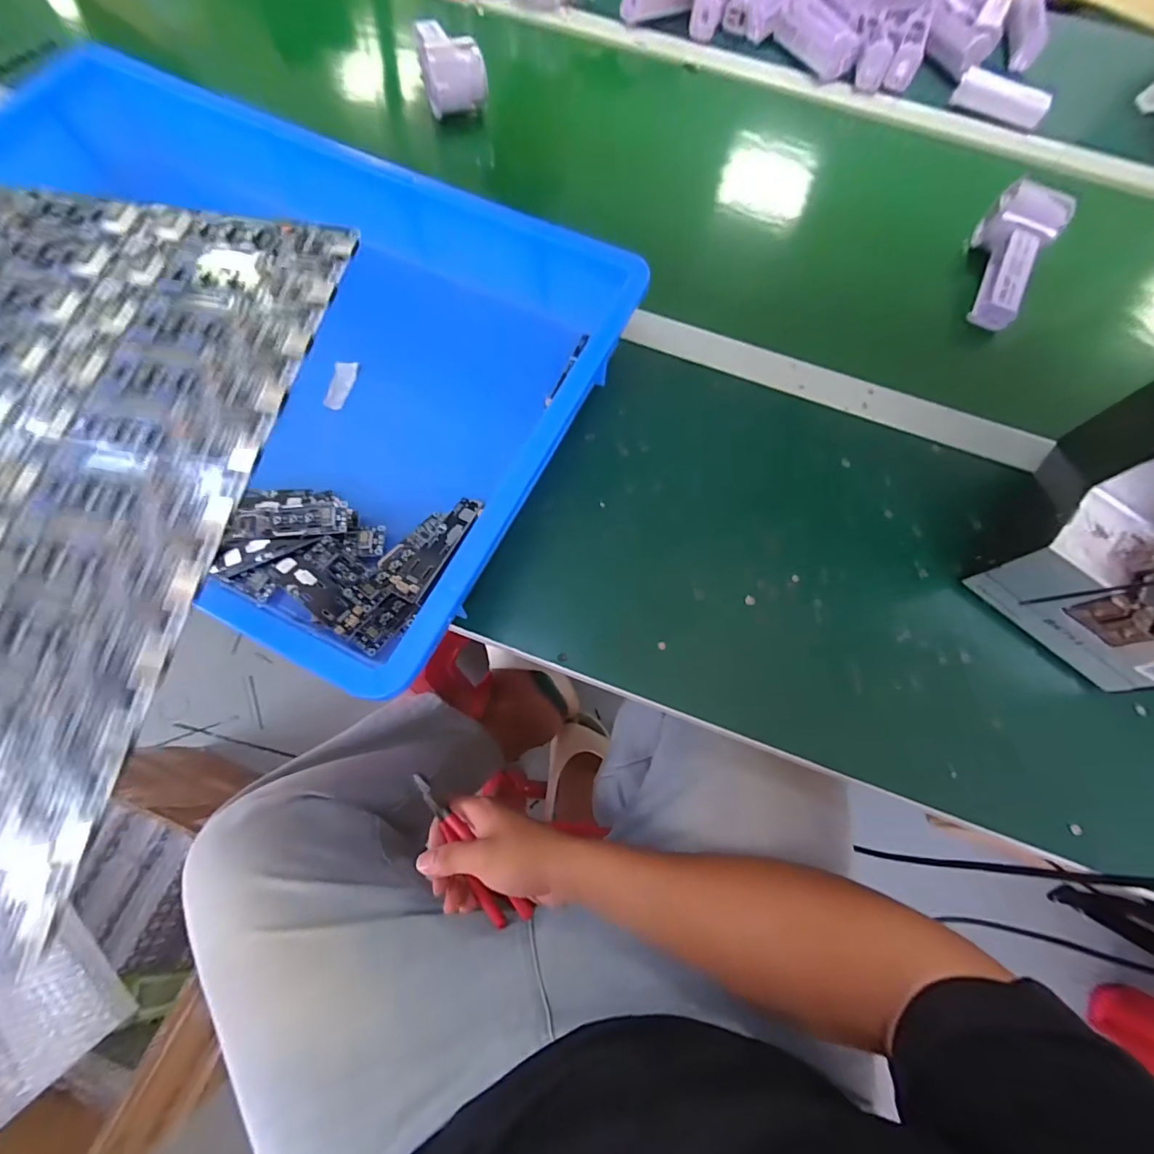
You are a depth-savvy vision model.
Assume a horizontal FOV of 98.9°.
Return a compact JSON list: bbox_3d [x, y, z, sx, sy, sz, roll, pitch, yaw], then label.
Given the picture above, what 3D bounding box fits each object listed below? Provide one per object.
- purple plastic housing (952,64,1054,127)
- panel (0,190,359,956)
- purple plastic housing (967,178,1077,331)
[{"bbox_3d":[0.496,-0.559,0.577,0.100,0.025,0.033,34,73,9],"label":"purple plastic housing"},{"bbox_3d":[-0.199,-0.034,0.170,0.179,0.006,0.250,12,74,5],"label":"panel"},{"bbox_3d":[0.422,-0.300,0.480,0.051,0.062,0.141,17,85,3],"label":"purple plastic housing"}]

